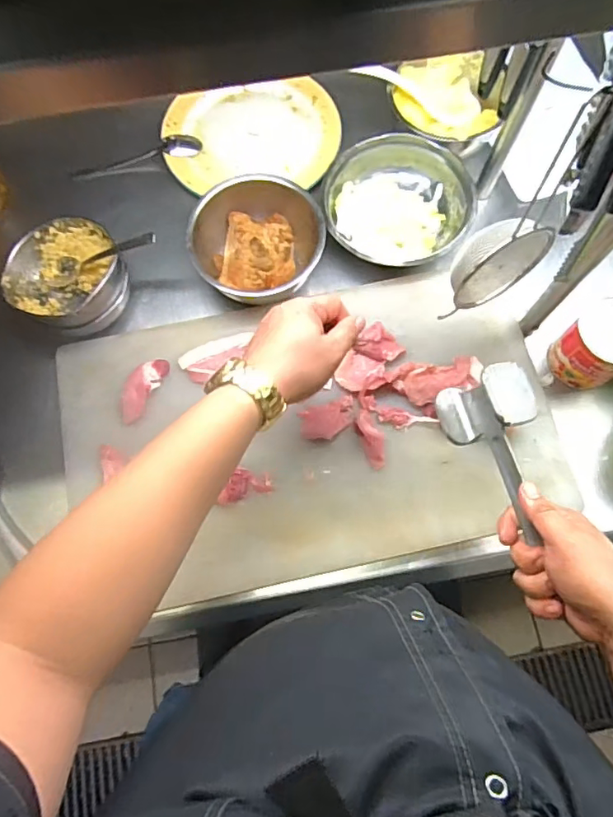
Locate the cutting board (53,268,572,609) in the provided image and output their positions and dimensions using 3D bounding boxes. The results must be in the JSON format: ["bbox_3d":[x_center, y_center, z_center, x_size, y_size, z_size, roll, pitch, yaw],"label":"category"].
[{"bbox_3d":[-0.001,0.025,0.643,0.599,0.034,0.363,-10,73,-2],"label":"cutting board"}]

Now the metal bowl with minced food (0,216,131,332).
[{"bbox_3d":[-0.305,-0.169,0.677,0.141,0.074,0.136,0,73,1],"label":"metal bowl with minced food"}]

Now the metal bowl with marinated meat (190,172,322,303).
[{"bbox_3d":[-0.065,-0.219,0.687,0.167,0.077,0.154,0,73,1],"label":"metal bowl with marinated meat"}]

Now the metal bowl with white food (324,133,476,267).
[{"bbox_3d":[0.122,-0.278,0.705,0.189,0.056,0.174,0,73,1],"label":"metal bowl with white food"}]

